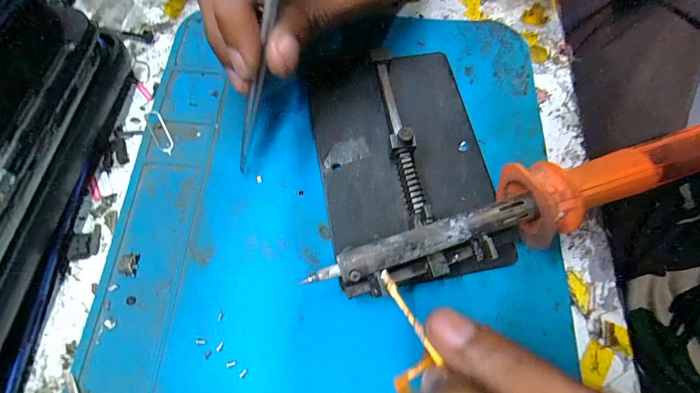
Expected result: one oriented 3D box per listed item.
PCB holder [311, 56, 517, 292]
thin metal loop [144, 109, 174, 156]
[{"bbox_3d":[0.025,-0.021,0.151,0.078,0.019,0.115,-10,70,-5],"label":"PCB holder"},{"bbox_3d":[-0.094,-0.032,0.162,0.008,0.004,0.026,-26,77,-18],"label":"thin metal loop"}]

